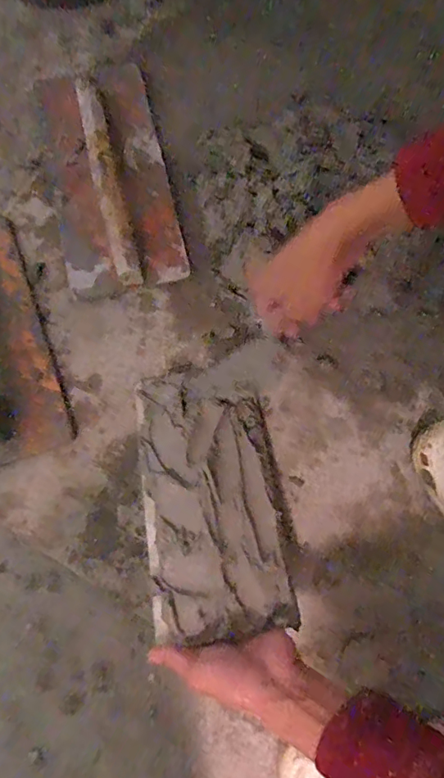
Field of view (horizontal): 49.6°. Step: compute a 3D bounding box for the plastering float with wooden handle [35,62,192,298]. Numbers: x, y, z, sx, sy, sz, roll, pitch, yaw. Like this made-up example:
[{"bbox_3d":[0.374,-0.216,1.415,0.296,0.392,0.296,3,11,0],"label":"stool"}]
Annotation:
[{"bbox_3d":[-0.148,-0.283,0.611,0.153,0.054,0.322,-13,79,-1],"label":"plastering float with wooden handle"}]

